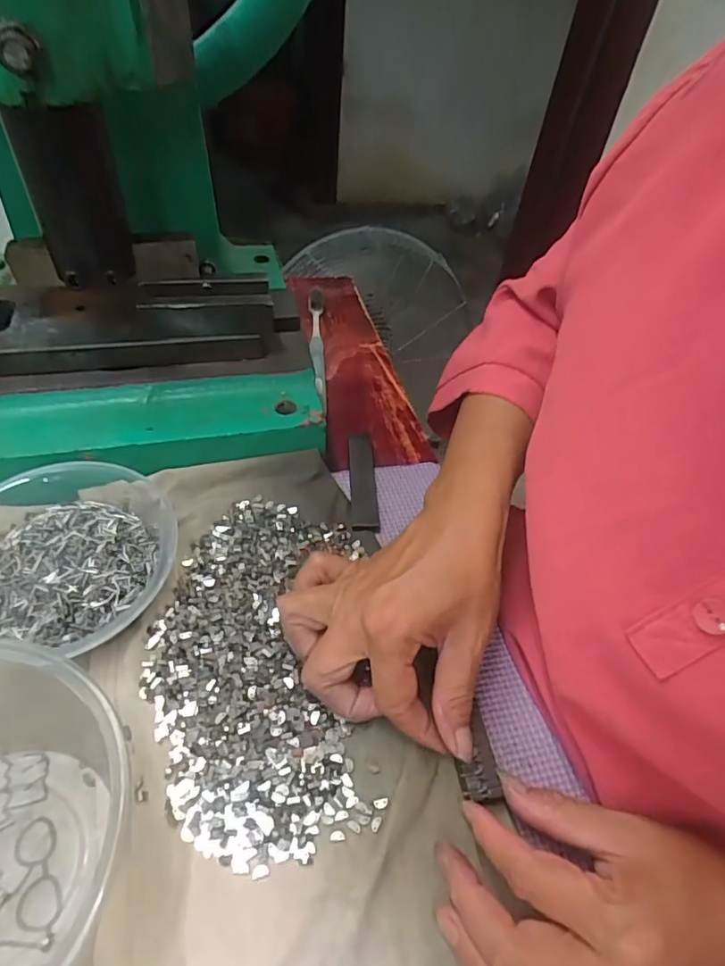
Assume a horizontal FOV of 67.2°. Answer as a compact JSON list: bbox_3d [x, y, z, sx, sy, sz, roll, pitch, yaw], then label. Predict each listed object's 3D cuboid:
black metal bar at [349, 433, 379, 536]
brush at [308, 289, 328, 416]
[{"bbox_3d":[0.000,-0.005,0.401,0.019,0.006,0.103,2,48,-6],"label":"black metal bar"},{"bbox_3d":[-0.042,-0.131,0.508,0.015,0.025,0.171,0,48,-7],"label":"brush"}]

